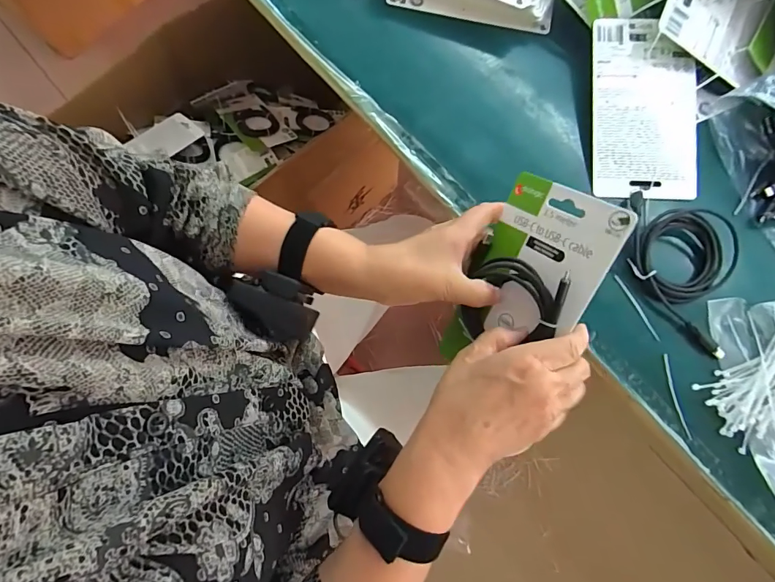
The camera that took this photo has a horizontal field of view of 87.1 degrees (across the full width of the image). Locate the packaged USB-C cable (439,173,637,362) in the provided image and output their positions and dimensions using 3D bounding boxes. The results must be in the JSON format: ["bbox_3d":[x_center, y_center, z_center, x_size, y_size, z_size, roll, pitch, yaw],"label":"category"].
[{"bbox_3d":[0.105,-0.003,0.325,0.099,0.026,0.162,38,111,39],"label":"packaged USB-C cable"}]

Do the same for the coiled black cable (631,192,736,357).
[{"bbox_3d":[0.263,-0.022,0.367,0.088,0.024,0.136,13,77,1],"label":"coiled black cable"}]

